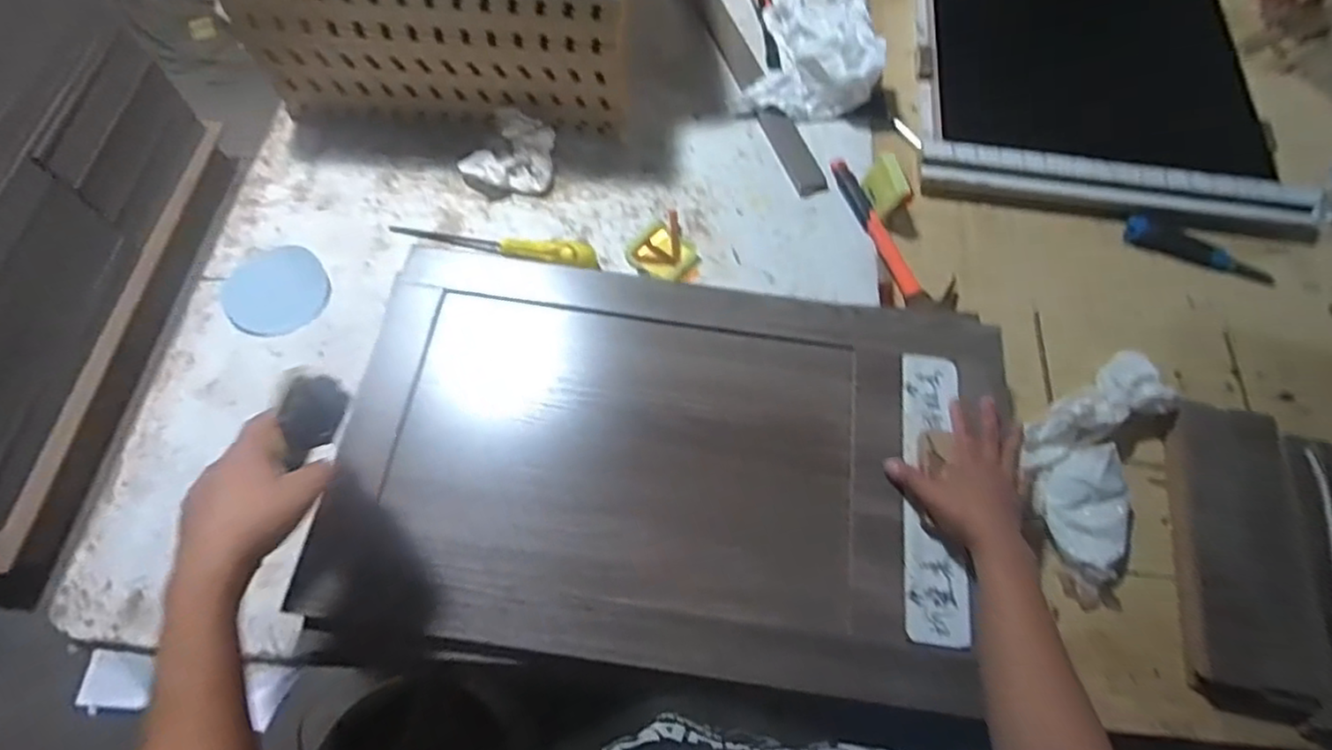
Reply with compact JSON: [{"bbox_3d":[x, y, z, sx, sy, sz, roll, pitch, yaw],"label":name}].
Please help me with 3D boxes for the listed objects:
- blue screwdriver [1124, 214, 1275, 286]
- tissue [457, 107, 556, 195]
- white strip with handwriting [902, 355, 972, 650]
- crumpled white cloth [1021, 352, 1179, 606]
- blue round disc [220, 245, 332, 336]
[{"bbox_3d":[0.693,-0.159,0.883,0.180,0.030,0.027,29,68,10],"label":"blue screwdriver"},{"bbox_3d":[-0.201,-0.283,0.861,0.114,0.050,0.102,12,66,3],"label":"tissue"},{"bbox_3d":[0.257,0.108,0.645,0.056,0.011,0.281,6,66,5],"label":"white strip with handwriting"},{"bbox_3d":[0.458,0.090,0.721,0.120,0.055,0.286,25,67,9],"label":"crumpled white cloth"},{"bbox_3d":[-0.458,-0.099,0.790,0.112,0.007,0.115,1,66,-2],"label":"blue round disc"}]

